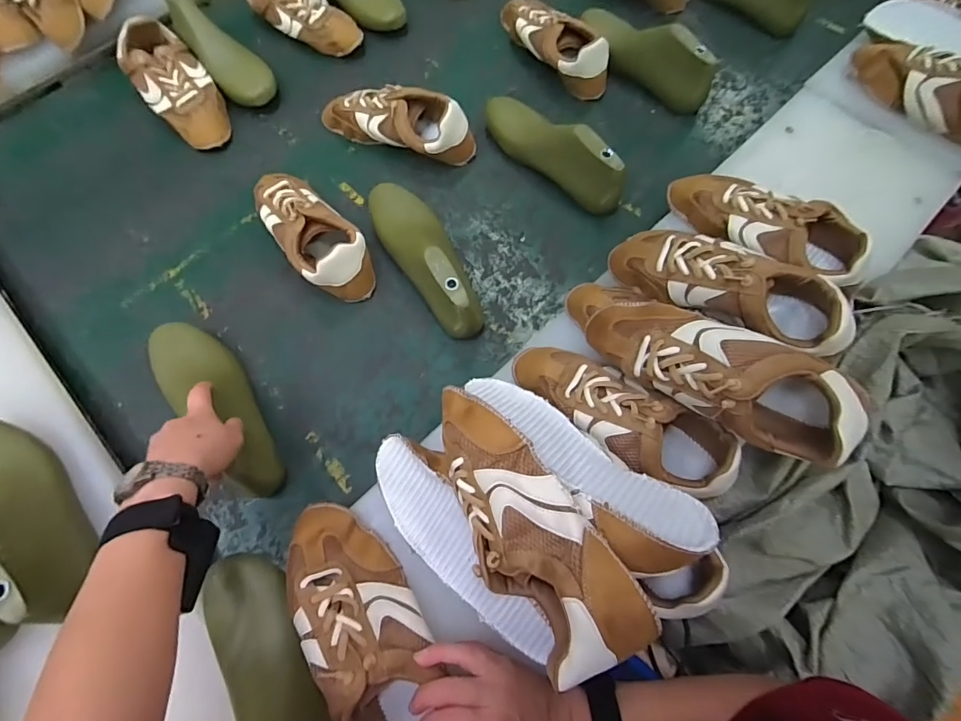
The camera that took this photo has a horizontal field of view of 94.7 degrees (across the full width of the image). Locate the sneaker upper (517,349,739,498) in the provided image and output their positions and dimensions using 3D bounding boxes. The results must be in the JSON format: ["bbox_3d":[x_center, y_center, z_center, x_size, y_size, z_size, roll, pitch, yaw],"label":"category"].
[{"bbox_3d":[0.139,0.055,0.448,0.230,0.079,0.079,31,75,10],"label":"sneaker upper"}]

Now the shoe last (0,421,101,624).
[{"bbox_3d":[-0.446,0.140,0.421,0.238,0.081,0.070,37,75,27],"label":"shoe last"}]

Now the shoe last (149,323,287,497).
[{"bbox_3d":[-0.303,0.052,0.507,0.075,0.067,0.237,-38,71,-11],"label":"shoe last"}]

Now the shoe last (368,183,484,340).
[{"bbox_3d":[-0.076,-0.138,0.562,0.072,0.088,0.245,-28,72,-8],"label":"shoe last"}]

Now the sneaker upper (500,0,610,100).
[{"bbox_3d":[0.114,-0.514,0.709,0.087,0.073,0.219,-33,73,-9],"label":"sneaker upper"}]

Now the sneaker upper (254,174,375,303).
[{"bbox_3d":[-0.225,-0.172,0.582,0.089,0.066,0.216,-38,74,-11],"label":"sneaker upper"}]

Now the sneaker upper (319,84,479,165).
[{"bbox_3d":[-0.122,-0.355,0.645,0.232,0.067,0.088,19,72,8],"label":"sneaker upper"}]

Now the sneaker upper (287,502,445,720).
[{"bbox_3d":[-0.102,0.234,0.391,0.085,0.074,0.220,-27,64,-8],"label":"sneaker upper"}]

